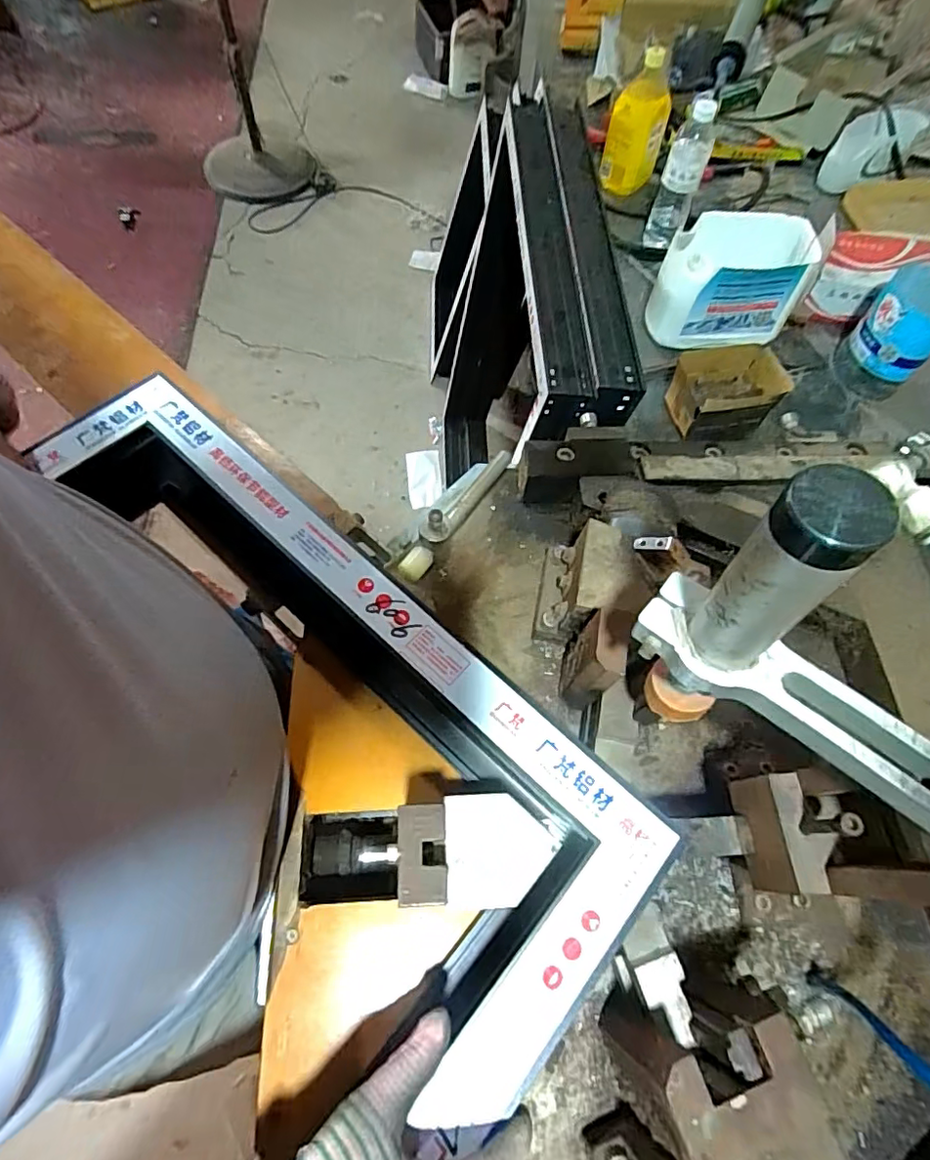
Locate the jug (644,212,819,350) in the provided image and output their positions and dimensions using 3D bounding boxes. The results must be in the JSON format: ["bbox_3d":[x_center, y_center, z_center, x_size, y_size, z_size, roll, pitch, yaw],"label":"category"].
[{"bbox_3d":[0.391,-0.445,0.845,0.195,0.141,0.118,0,64,-3],"label":"jug"}]

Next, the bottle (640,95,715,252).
[{"bbox_3d":[0.344,-0.635,0.913,0.062,0.218,0.066,22,65,8],"label":"bottle"}]

